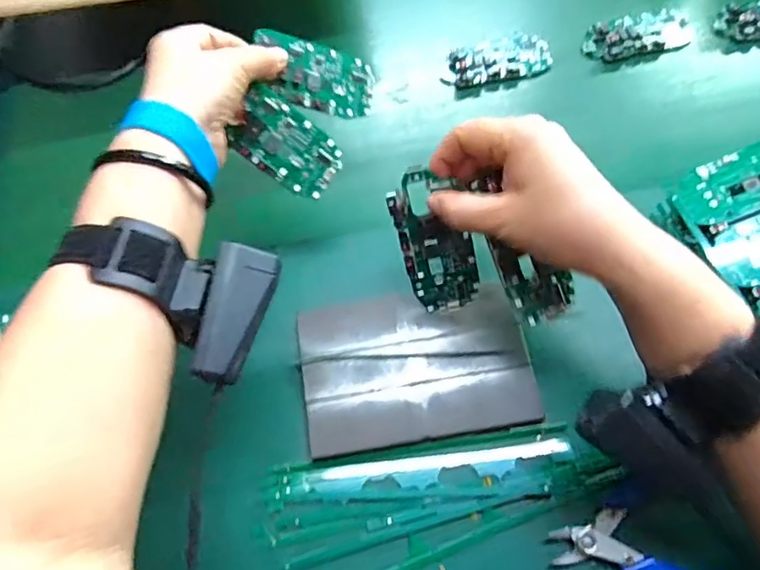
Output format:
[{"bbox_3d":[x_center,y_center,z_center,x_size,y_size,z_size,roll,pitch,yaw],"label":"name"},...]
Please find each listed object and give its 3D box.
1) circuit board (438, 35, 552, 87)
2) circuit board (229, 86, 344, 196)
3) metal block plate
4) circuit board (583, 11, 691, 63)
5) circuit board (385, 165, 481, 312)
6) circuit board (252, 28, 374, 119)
[{"bbox_3d":[0.106,-0.205,0.525,0.101,0.016,0.053,-17,64,-4],"label":"circuit board"},{"bbox_3d":[-0.061,-0.091,0.378,0.071,0.005,0.045,38,92,-7],"label":"circuit board"},{"bbox_3d":[0.023,0.052,0.382,0.147,0.016,0.099,-10,64,0],"label":"metal block plate"},{"bbox_3d":[0.240,-0.230,0.534,0.098,0.019,0.043,-16,64,-3],"label":"circuit board"},{"bbox_3d":[0.036,-0.027,0.370,0.044,0.097,0.006,-12,23,11],"label":"circuit board"},{"bbox_3d":[-0.045,-0.148,0.408,0.084,0.005,0.047,6,88,-25],"label":"circuit board"}]

